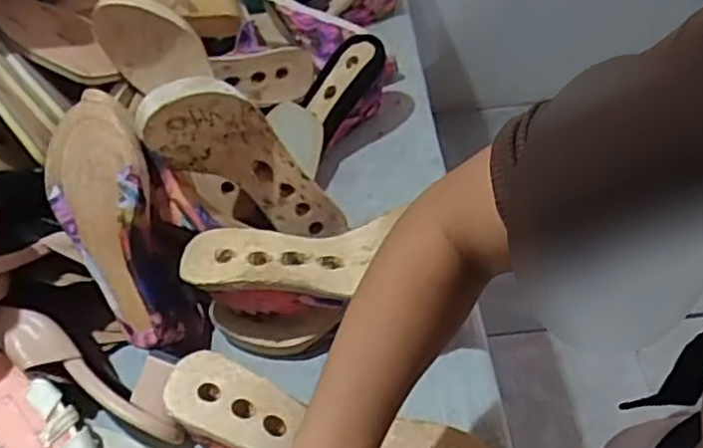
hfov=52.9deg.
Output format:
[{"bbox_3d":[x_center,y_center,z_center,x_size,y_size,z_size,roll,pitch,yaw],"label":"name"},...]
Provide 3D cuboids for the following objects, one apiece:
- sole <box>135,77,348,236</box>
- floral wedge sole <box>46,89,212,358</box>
[{"bbox_3d":[-0.098,-0.055,0.641,0.083,0.224,0.055,-30,45,24],"label":"sole"},{"bbox_3d":[-0.194,0.008,0.610,0.085,0.236,0.075,-24,9,-13],"label":"floral wedge sole"}]

